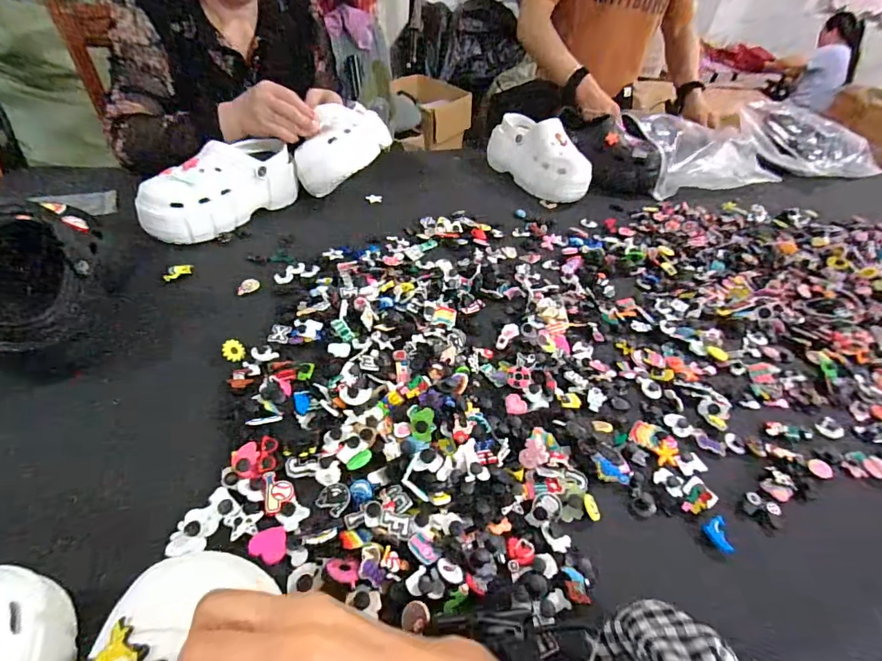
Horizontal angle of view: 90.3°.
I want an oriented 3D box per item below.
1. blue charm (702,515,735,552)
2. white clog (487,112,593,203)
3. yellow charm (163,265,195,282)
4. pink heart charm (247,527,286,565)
[{"bbox_3d":[0.237,0.174,0.376,0.020,0.007,0.028,8,44,1],"label":"blue charm"},{"bbox_3d":[0.191,-0.350,0.860,0.101,0.092,0.240,-16,47,-25],"label":"white clog"},{"bbox_3d":[-0.337,-0.077,0.561,0.037,0.009,0.019,-29,54,-31],"label":"yellow charm"},{"bbox_3d":[-0.131,0.162,0.331,0.025,0.004,0.028,-5,44,-14],"label":"pink heart charm"}]

